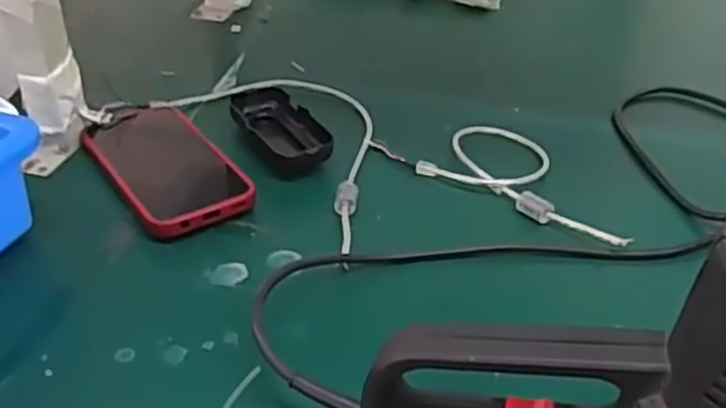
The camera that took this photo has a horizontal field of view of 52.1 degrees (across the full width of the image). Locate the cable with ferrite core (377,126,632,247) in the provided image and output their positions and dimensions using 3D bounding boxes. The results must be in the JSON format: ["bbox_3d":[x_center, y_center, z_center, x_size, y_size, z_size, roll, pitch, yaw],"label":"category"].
[{"bbox_3d":[0.117,-0.028,0.595,0.215,0.015,0.090,24,41,25],"label":"cable with ferrite core"}]

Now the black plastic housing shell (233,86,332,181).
[{"bbox_3d":[-0.071,-0.062,0.618,0.054,0.024,0.110,-16,41,-25],"label":"black plastic housing shell"}]

